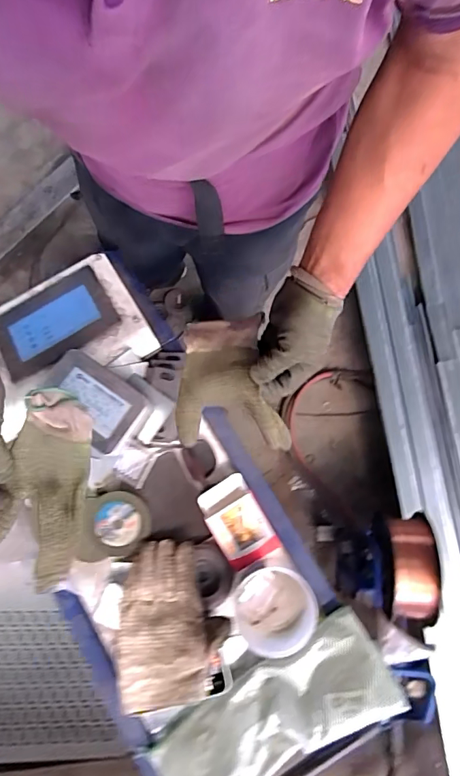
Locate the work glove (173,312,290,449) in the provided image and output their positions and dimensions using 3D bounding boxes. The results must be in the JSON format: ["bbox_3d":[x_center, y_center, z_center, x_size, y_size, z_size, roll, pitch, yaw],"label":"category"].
[{"bbox_3d":[0.004,-0.007,0.601,0.144,0.082,0.179,-6,81,36],"label":"work glove"}]

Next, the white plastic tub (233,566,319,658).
[{"bbox_3d":[0.066,0.327,0.676,0.112,0.087,0.106,0,79,1],"label":"white plastic tub"}]

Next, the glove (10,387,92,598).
[{"bbox_3d":[-0.200,0.108,0.524,0.030,0.106,0.215,-12,72,19],"label":"glove"}]

